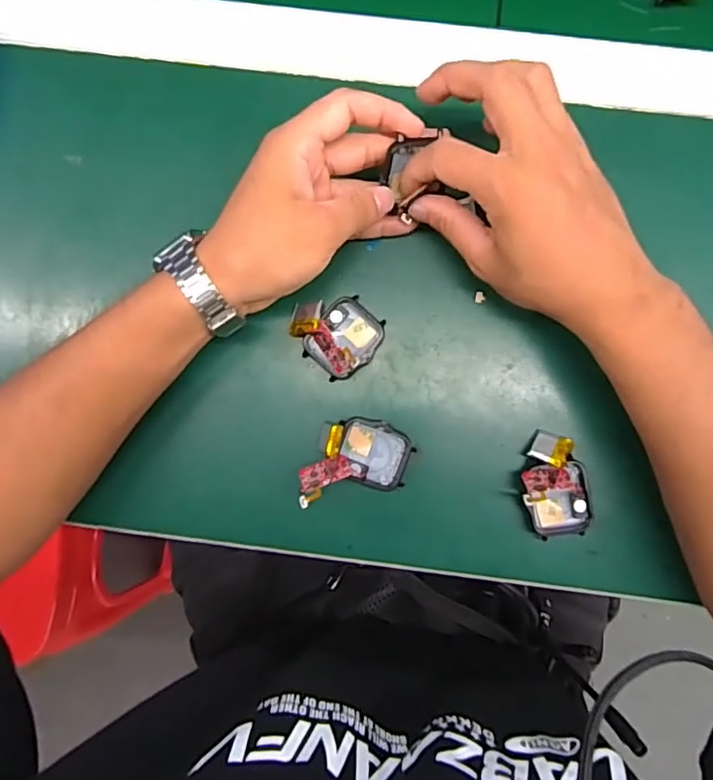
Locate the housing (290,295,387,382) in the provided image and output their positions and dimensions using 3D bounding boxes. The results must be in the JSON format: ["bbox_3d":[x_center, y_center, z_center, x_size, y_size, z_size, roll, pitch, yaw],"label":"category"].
[{"bbox_3d":[-0.013,-0.036,0.342,0.051,0.018,0.045,43,91,2],"label":"housing"}]

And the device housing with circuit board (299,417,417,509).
[{"bbox_3d":[-0.001,0.041,0.342,0.067,0.020,0.044,-5,89,2],"label":"device housing with circuit board"}]

